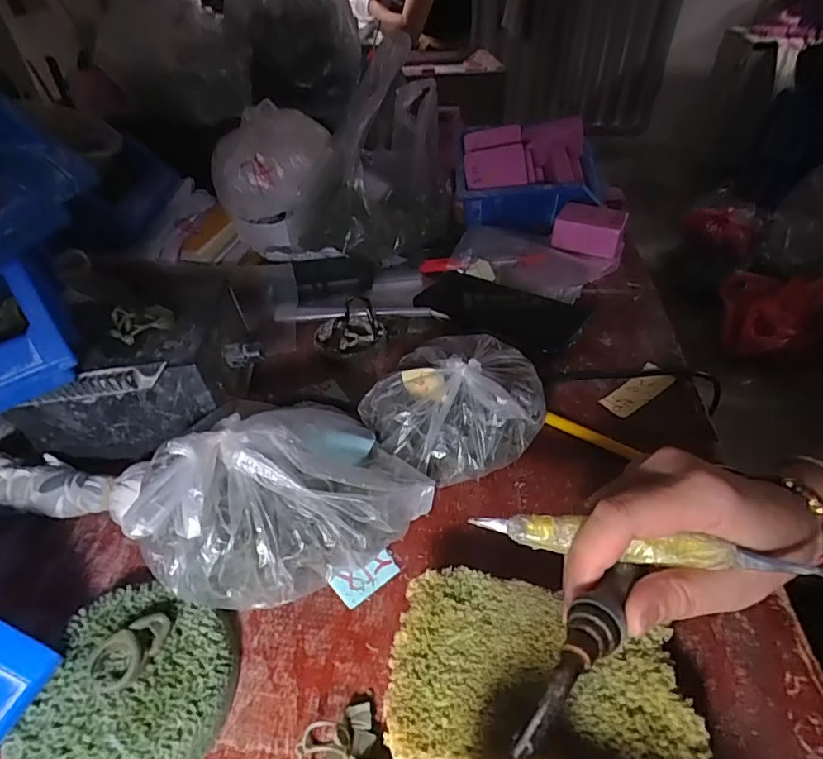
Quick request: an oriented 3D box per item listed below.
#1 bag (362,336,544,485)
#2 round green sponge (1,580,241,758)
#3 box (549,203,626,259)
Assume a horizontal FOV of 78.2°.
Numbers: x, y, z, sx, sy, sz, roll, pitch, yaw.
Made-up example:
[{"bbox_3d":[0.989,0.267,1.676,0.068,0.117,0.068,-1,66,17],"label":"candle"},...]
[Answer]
[{"bbox_3d":[0.035,0.018,0.367,0.106,0.083,0.122,28,51,28],"label":"bag"},{"bbox_3d":[-0.140,0.154,0.252,0.091,0.027,0.097,-1,43,1],"label":"round green sponge"},{"bbox_3d":[0.194,-0.165,0.551,0.067,0.036,0.054,19,47,21],"label":"box"}]

